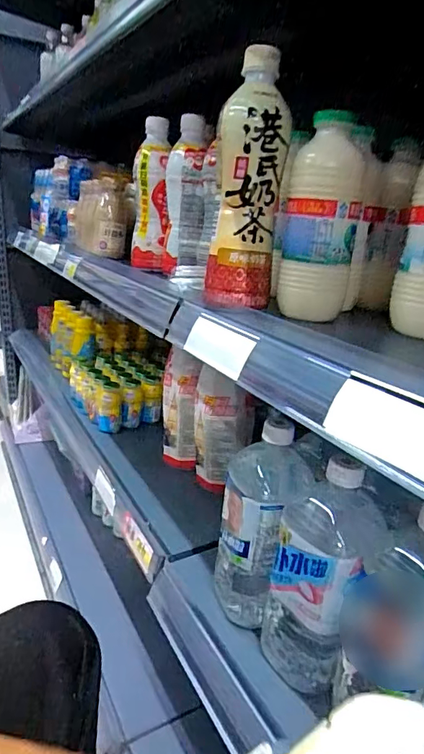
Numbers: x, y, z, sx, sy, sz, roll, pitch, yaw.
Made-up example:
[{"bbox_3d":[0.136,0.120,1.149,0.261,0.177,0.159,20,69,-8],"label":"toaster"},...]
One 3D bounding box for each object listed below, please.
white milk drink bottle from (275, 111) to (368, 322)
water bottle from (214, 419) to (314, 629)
[{"bbox_3d":[0.095,-0.135,0.417,0.067,0.164,0.061,10,19,13],"label":"white milk drink bottle"},{"bbox_3d":[0.047,0.159,0.494,0.082,0.210,0.077,6,19,4],"label":"water bottle"}]

